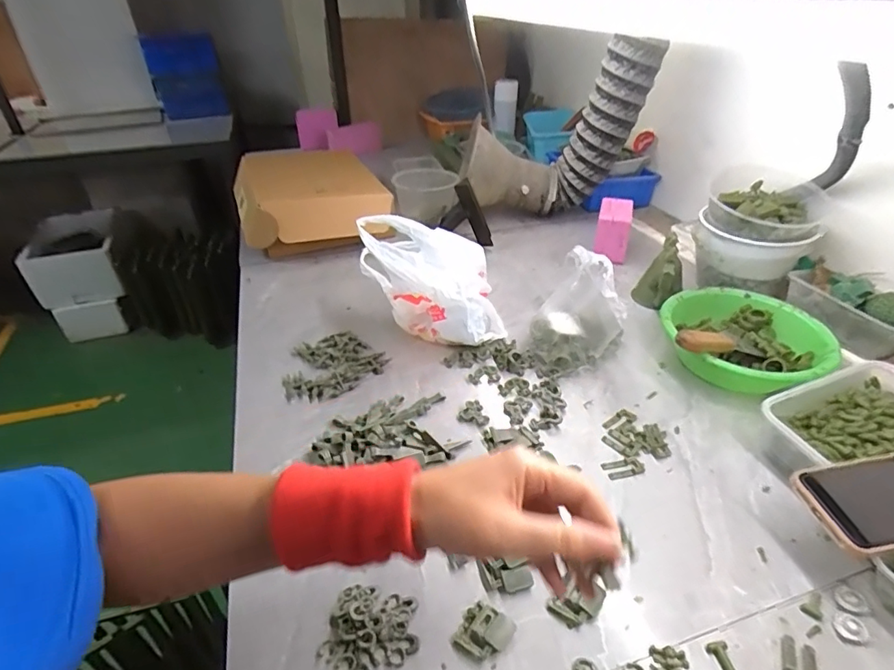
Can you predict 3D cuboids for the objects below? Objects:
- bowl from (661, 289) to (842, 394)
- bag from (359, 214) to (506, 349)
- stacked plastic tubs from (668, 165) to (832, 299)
[{"bbox_3d":[0.388,0.013,0.668,0.190,0.067,0.182,0,35,0],"label":"bowl"},{"bbox_3d":[-0.021,-0.074,0.709,0.202,0.166,0.167,0,35,0],"label":"bag"},{"bbox_3d":[0.487,-0.163,0.798,0.163,0.132,0.158,29,44,36],"label":"stacked plastic tubs"}]

